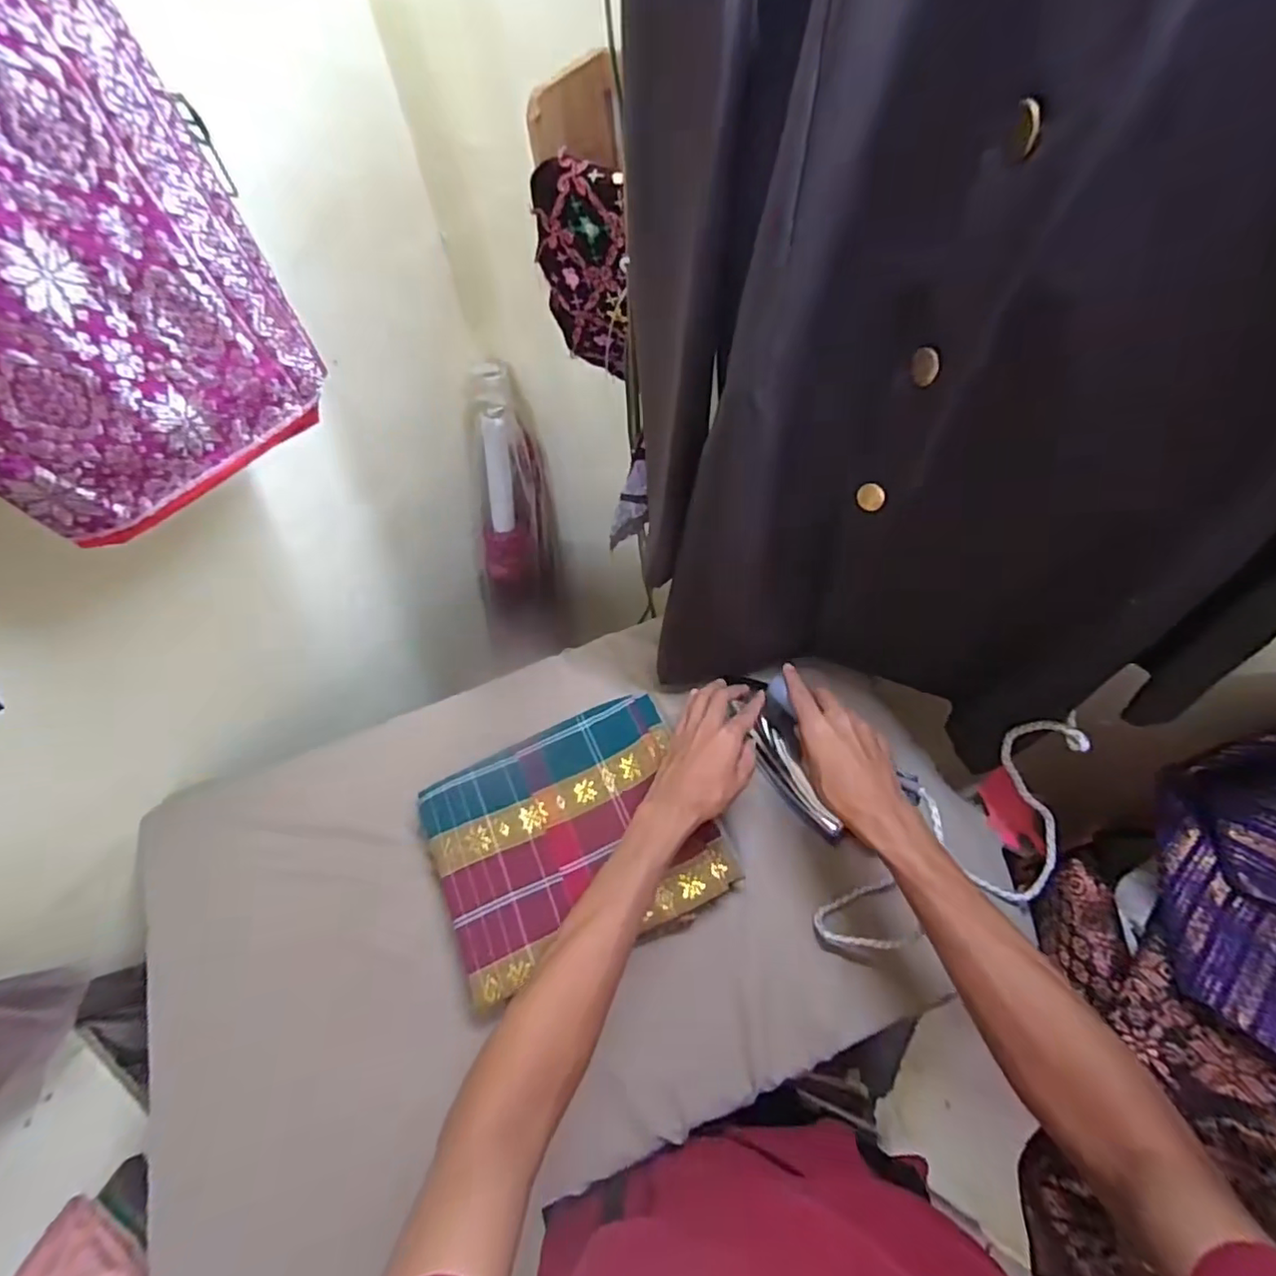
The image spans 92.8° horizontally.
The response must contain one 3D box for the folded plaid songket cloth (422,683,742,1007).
[{"bbox_3d":[-0.064,0.187,0.589,0.254,0.031,0.228,-25,62,-10],"label":"folded plaid songket cloth"}]

